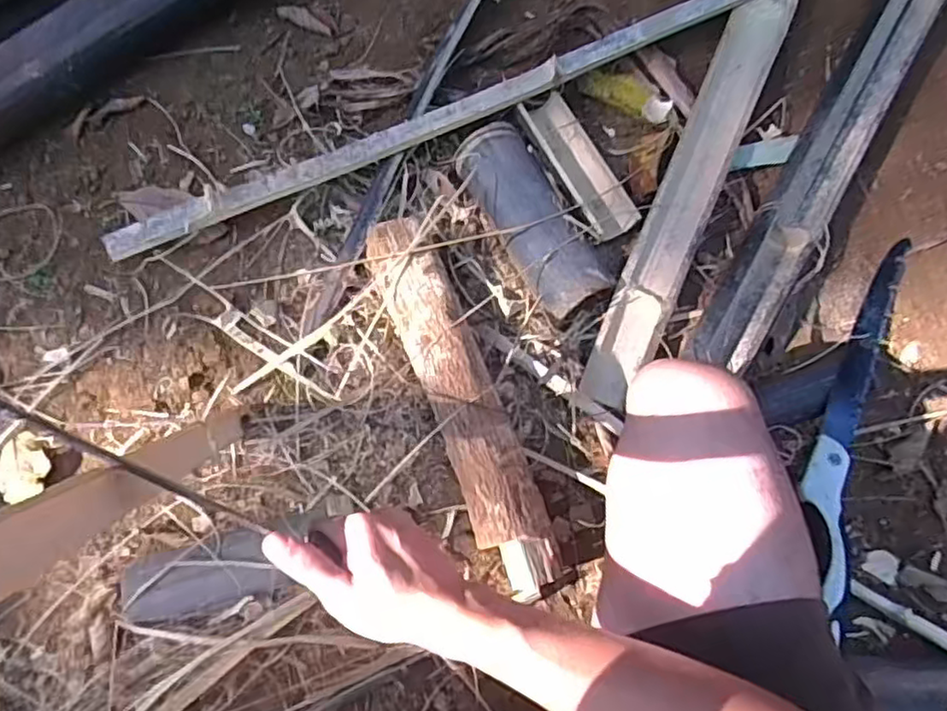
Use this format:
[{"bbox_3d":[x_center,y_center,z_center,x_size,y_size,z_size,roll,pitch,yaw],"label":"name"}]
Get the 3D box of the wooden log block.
[{"bbox_3d":[-0.015,0.046,0.735,0.082,0.067,0.428,-20,75,-7],"label":"wooden log block"}]

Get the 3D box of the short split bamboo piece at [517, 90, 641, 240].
[{"bbox_3d":[0.132,-0.239,0.831,0.066,0.032,0.203,-26,76,-8],"label":"short split bamboo piece"}]

